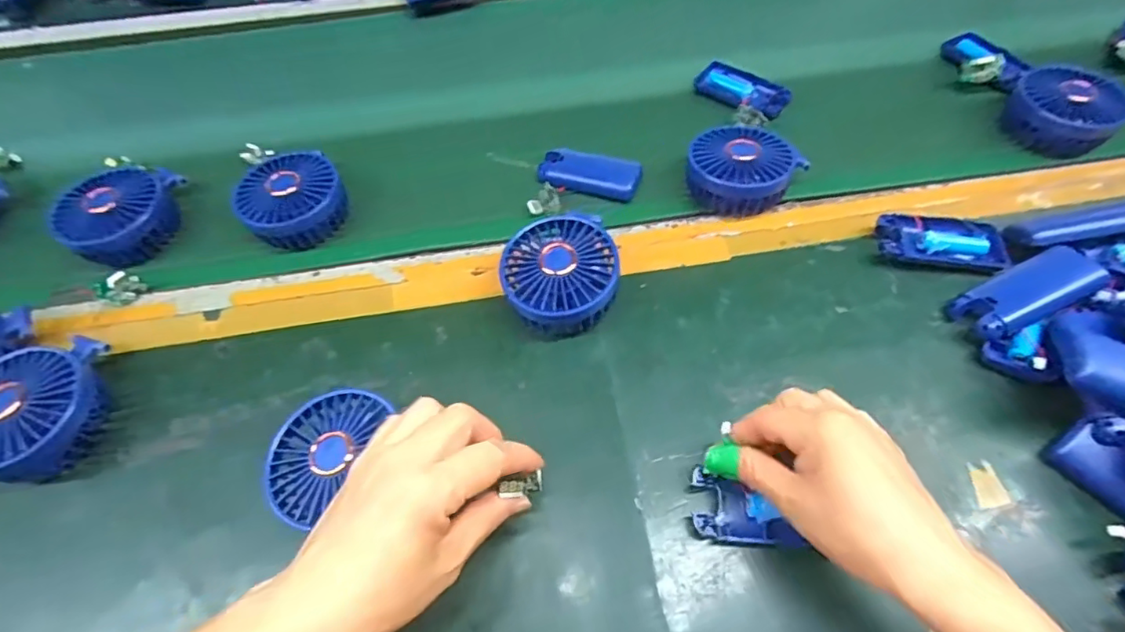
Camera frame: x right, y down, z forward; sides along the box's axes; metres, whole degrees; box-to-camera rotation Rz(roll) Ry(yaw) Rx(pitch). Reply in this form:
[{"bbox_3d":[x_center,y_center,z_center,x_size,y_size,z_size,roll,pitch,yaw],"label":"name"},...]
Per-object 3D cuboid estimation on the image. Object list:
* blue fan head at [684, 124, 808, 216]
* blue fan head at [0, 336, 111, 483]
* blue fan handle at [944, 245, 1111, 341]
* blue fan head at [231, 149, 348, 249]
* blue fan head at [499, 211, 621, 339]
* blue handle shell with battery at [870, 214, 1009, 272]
[{"bbox_3d":[0.155,-0.130,0.487,0.087,0.041,0.084,29,65,18],"label":"blue fan head"},{"bbox_3d":[-0.369,0.062,0.390,0.084,0.046,0.103,5,60,5],"label":"blue fan head"},{"bbox_3d":[0.340,-0.019,0.406,0.099,0.023,0.046,-28,61,7],"label":"blue fan handle"},{"bbox_3d":[-0.239,-0.104,0.491,0.088,0.035,0.095,-1,60,2],"label":"blue fan head"},{"bbox_3d":[-0.002,-0.030,0.428,0.084,0.050,0.088,-1,60,2],"label":"blue fan head"},{"bbox_3d":[0.303,-0.057,0.449,0.095,0.016,0.043,8,61,7],"label":"blue handle shell with battery"}]

